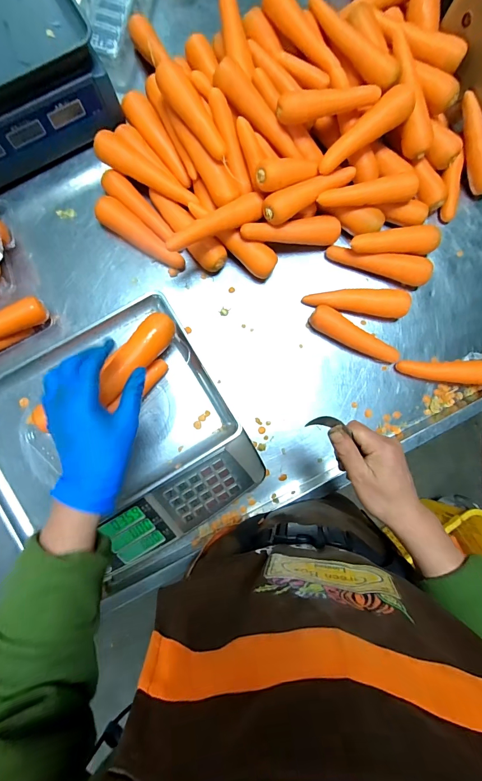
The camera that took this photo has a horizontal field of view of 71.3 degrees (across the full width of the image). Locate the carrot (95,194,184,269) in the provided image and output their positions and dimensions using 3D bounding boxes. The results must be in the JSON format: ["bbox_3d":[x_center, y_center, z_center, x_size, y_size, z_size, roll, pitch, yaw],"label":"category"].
[{"bbox_3d":[-0.177,-0.268,0.592,0.166,0.043,0.045,38,85,-1],"label":"carrot"}]

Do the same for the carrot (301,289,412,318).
[{"bbox_3d":[0.211,-0.161,0.613,0.186,0.036,0.047,4,87,-3],"label":"carrot"}]

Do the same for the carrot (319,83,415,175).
[{"bbox_3d":[0.203,-0.426,0.553,0.177,0.041,0.049,-40,90,-5],"label":"carrot"}]

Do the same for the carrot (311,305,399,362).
[{"bbox_3d":[0.209,-0.098,0.608,0.176,0.036,0.038,26,86,-2],"label":"carrot"}]

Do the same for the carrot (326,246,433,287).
[{"bbox_3d":[0.257,-0.236,0.617,0.194,0.042,0.044,17,86,-3],"label":"carrot"}]

